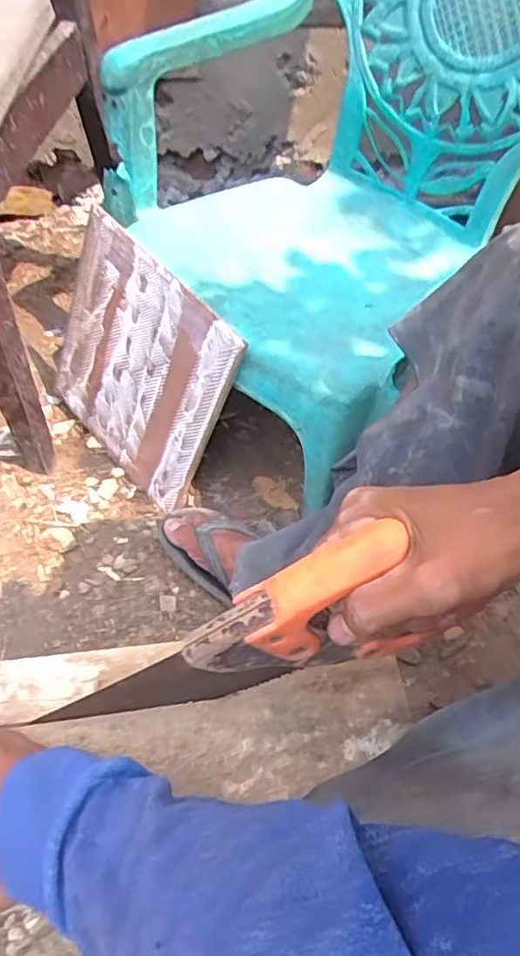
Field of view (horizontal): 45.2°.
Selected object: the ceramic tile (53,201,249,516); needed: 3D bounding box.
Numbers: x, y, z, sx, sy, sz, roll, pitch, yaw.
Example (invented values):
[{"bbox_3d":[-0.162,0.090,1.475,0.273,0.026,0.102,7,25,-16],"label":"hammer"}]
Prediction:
[{"bbox_3d":[-0.165,-0.145,0.821,0.294,0.293,0.012,46,41,18],"label":"ceramic tile"}]

